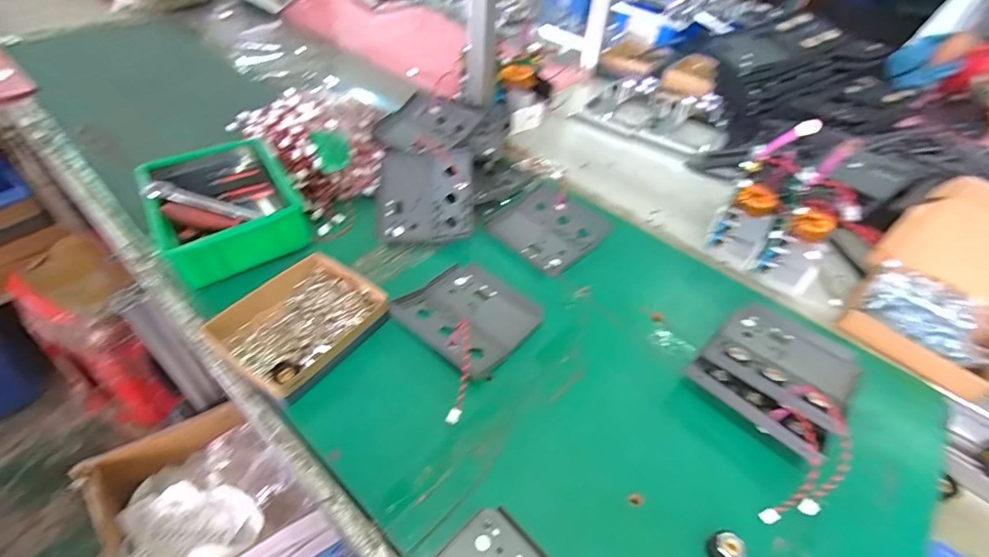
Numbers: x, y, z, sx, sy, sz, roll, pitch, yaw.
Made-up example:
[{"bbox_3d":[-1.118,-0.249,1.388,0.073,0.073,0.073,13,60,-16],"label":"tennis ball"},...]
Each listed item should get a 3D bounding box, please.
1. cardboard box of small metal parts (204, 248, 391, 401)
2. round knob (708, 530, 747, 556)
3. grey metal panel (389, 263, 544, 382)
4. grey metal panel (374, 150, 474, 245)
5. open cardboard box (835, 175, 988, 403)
[{"bbox_3d":[-0.235,0.056,0.569,0.139,0.048,0.180,26,47,20],"label":"cardboard box of small metal parts"},{"bbox_3d":[0.217,0.256,0.430,0.025,0.026,0.028,-19,49,-23],"label":"round knob"},{"bbox_3d":[-0.029,0.041,0.614,0.156,0.032,0.157,33,50,26],"label":"grey metal panel"},{"bbox_3d":[-0.116,-0.136,0.744,0.158,0.021,0.169,-5,67,4],"label":"grey metal panel"},{"bbox_3d":[0.599,0.009,0.591,0.140,0.199,0.187,-28,53,-30],"label":"open cardboard box"}]

